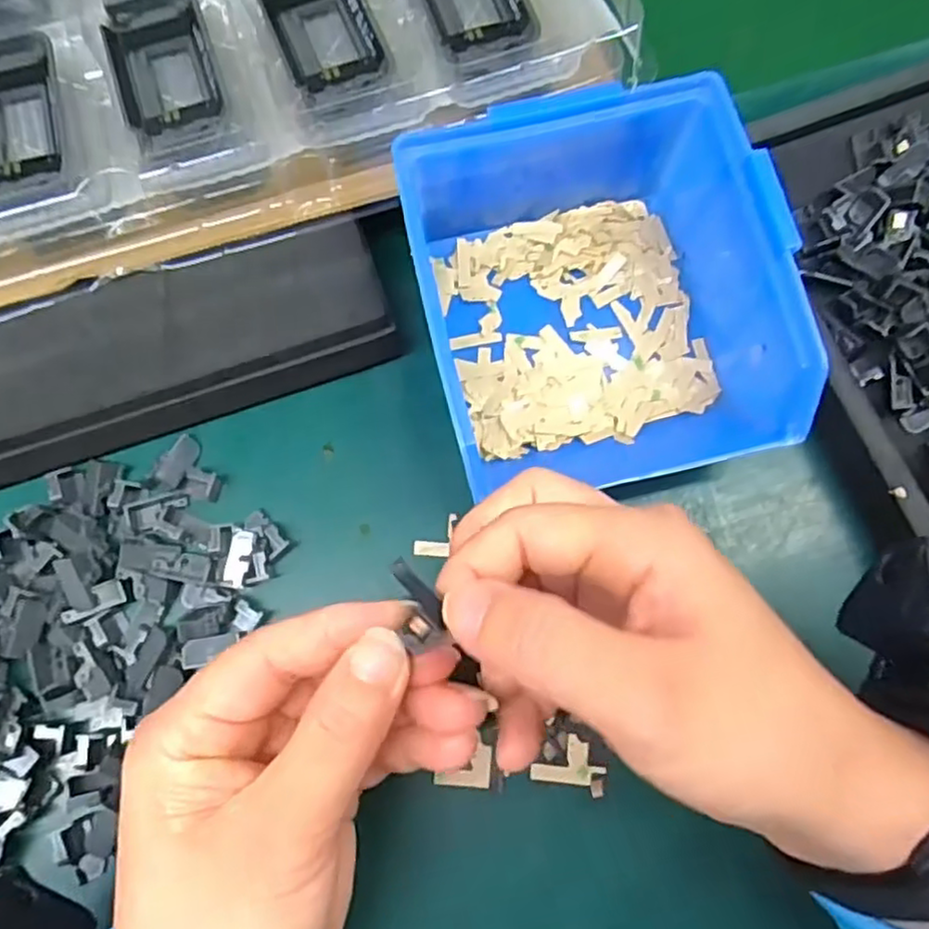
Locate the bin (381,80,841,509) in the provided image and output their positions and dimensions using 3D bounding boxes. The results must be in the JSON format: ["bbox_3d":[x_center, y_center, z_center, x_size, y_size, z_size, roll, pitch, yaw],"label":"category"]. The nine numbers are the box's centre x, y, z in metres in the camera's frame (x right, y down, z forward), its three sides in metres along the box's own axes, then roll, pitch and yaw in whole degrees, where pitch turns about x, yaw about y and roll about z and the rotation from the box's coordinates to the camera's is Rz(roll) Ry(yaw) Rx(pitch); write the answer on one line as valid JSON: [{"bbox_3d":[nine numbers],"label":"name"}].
[{"bbox_3d":[0.045,-0.063,0.259,0.124,0.067,0.138,-13,78,-2],"label":"bin"}]

